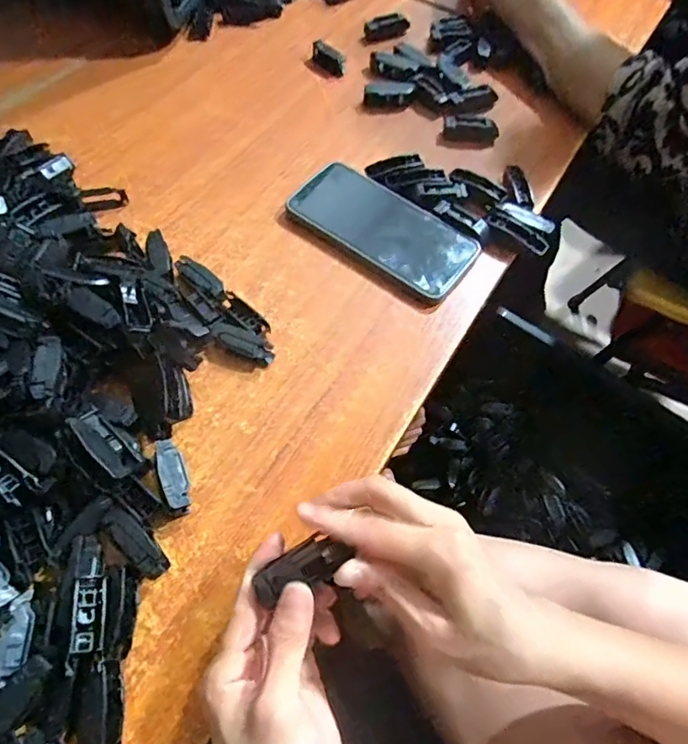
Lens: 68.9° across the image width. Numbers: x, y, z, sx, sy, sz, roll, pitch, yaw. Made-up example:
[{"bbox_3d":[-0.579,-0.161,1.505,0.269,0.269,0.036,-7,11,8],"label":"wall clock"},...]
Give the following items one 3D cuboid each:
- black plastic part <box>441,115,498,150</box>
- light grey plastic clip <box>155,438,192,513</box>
[{"bbox_3d":[0.128,-0.244,0.510,0.054,0.016,0.023,12,62,3],"label":"black plastic part"},{"bbox_3d":[-0.111,0.068,0.330,0.016,0.019,0.049,-21,65,-14],"label":"light grey plastic clip"}]

